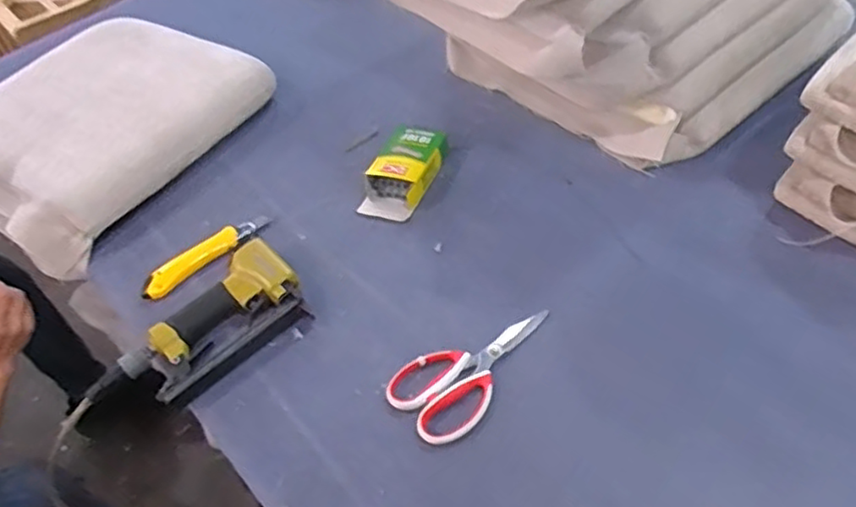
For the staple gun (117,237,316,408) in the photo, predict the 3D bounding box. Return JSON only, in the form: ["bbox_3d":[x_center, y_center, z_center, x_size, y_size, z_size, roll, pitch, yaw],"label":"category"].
[{"bbox_3d":[-0.232,0.081,0.753,0.198,0.040,0.117,-39,53,-23],"label":"staple gun"}]

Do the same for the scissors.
[{"bbox_3d":[0.042,0.114,0.698,0.097,0.015,0.181,29,59,31],"label":"scissors"}]

